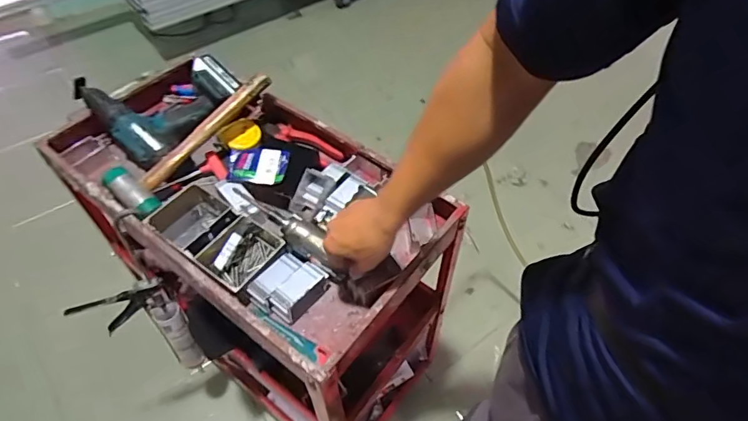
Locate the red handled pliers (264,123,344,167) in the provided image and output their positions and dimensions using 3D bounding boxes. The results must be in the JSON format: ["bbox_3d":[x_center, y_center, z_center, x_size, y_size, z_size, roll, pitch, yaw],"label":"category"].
[{"bbox_3d":[-0.136,-0.130,0.883,0.177,0.022,0.046,32,57,22],"label":"red handled pliers"}]

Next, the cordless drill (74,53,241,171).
[{"bbox_3d":[-0.378,-0.201,0.875,0.236,0.077,0.214,-38,61,-27],"label":"cordless drill"}]

